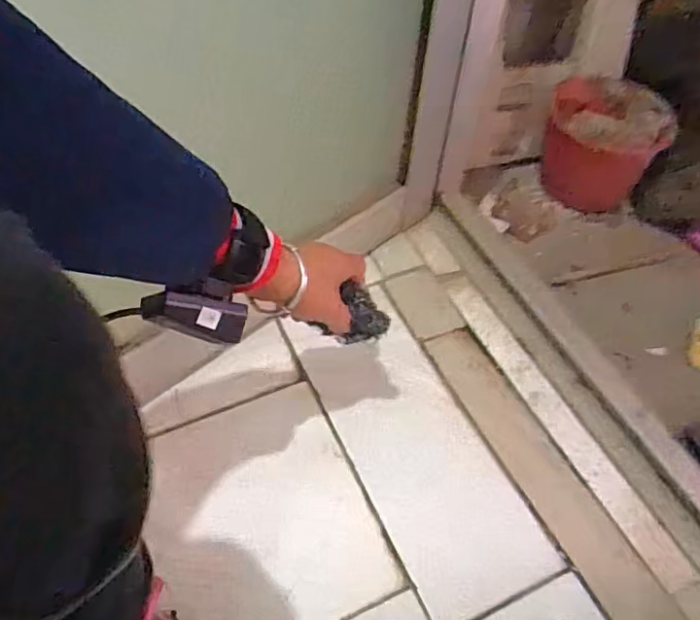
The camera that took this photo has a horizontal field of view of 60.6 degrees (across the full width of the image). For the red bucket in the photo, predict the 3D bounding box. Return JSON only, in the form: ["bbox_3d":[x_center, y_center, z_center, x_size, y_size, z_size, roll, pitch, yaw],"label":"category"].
[{"bbox_3d":[0.416,-0.255,0.997,0.187,0.166,0.192,14,52,8],"label":"red bucket"}]

